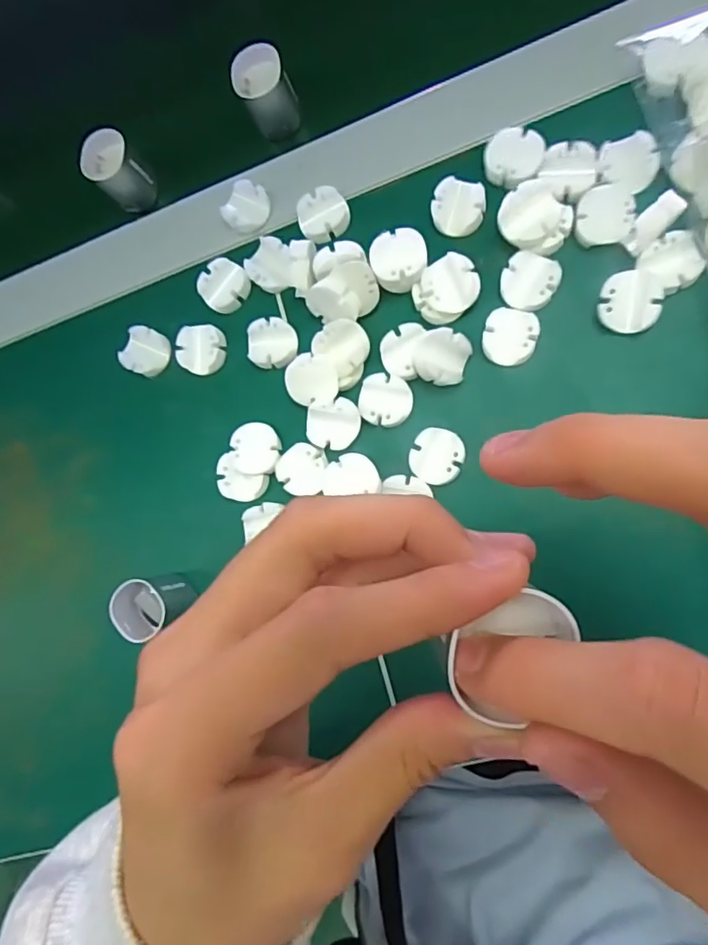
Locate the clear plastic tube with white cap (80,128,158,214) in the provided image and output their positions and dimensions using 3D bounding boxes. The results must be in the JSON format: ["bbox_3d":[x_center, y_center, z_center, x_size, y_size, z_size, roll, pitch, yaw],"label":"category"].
[{"bbox_3d":[-0.139,-0.178,0.337,0.029,0.036,0.033,-45,86,4],"label":"clear plastic tube with white cap"}]

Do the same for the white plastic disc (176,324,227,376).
[{"bbox_3d":[-0.085,-0.069,0.318,0.027,0.007,0.027,0,89,6],"label":"white plastic disc"}]

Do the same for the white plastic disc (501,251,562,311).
[{"bbox_3d":[0.086,-0.093,0.278,0.027,0.006,0.027,0,89,6],"label":"white plastic disc"}]

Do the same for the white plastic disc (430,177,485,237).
[{"bbox_3d":[0.053,-0.135,0.289,0.026,0.005,0.027,0,89,6],"label":"white plastic disc"}]

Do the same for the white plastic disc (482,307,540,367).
[{"bbox_3d":[0.076,-0.066,0.278,0.025,0.004,0.026,0,89,6],"label":"white plastic disc"}]

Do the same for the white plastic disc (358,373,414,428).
[{"bbox_3d":[0.016,-0.037,0.289,0.027,0.004,0.026,0,89,6],"label":"white plastic disc"}]

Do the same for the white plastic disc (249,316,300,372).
[{"bbox_3d":[-0.044,-0.070,0.310,0.026,0.010,0.026,0,89,6],"label":"white plastic disc"}]

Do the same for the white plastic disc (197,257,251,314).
[{"bbox_3d":[-0.072,-0.104,0.316,0.026,0.004,0.027,0,89,6],"label":"white plastic disc"}]

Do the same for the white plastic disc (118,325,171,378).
[{"bbox_3d":[-0.119,-0.069,0.324,0.027,0.005,0.026,0,89,6],"label":"white plastic disc"}]

